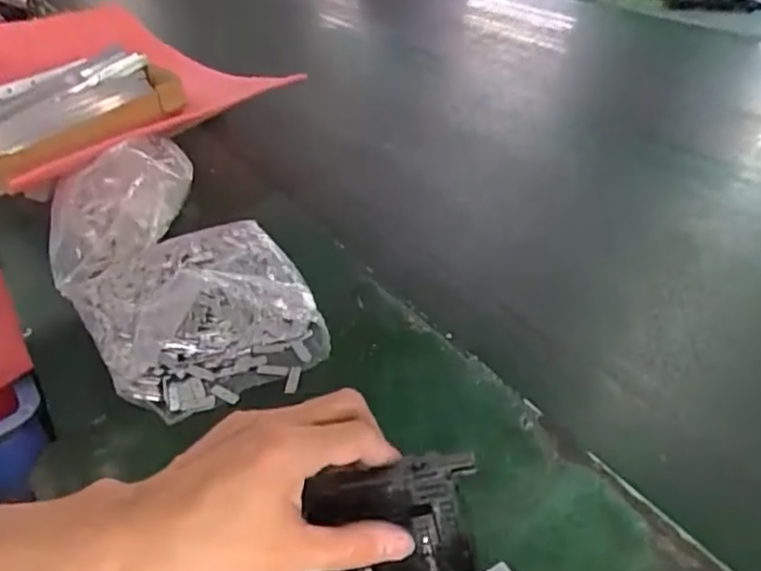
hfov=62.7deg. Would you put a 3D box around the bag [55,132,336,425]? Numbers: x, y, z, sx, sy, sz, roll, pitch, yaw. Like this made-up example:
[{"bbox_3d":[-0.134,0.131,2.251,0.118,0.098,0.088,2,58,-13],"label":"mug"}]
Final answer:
[{"bbox_3d":[-0.193,-0.027,0.570,0.186,0.099,0.342,-25,41,-20],"label":"bag"}]

